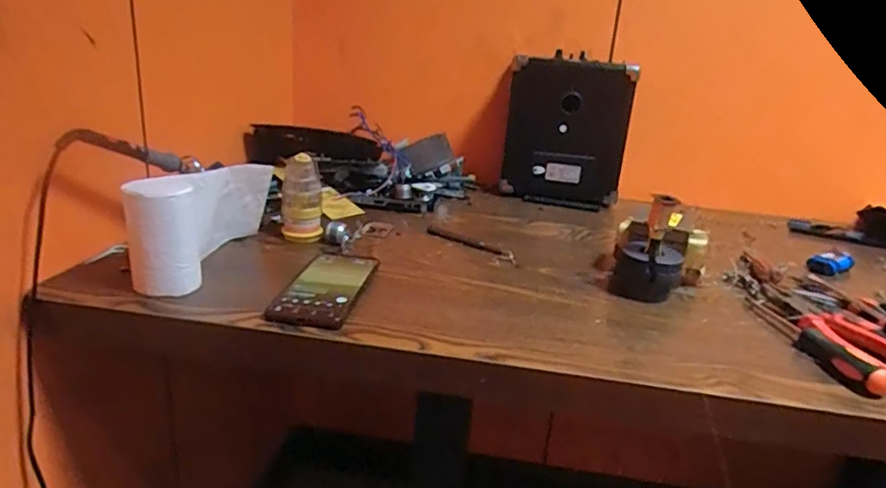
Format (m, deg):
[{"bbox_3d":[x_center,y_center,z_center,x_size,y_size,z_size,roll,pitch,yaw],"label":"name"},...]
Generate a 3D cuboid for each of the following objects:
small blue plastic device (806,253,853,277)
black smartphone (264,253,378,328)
[{"bbox_3d":[0.532,0.028,0.786,0.071,0.027,0.034,-7,25,-29],"label":"small blue plastic device"},{"bbox_3d":[-0.122,0.043,0.603,0.077,0.013,0.156,8,22,5],"label":"black smartphone"}]

